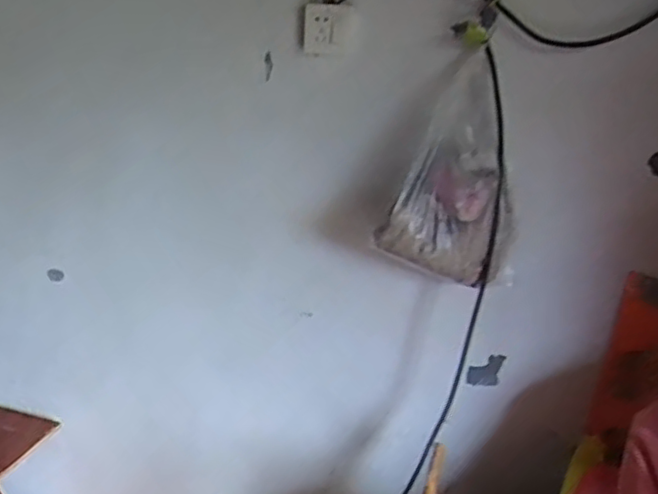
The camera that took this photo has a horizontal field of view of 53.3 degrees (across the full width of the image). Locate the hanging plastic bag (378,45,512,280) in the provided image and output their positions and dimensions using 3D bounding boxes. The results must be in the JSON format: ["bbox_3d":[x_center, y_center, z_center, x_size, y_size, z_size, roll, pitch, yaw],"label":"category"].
[{"bbox_3d":[0.215,-0.119,1.087,0.219,0.327,0.137,8,18,13],"label":"hanging plastic bag"}]

